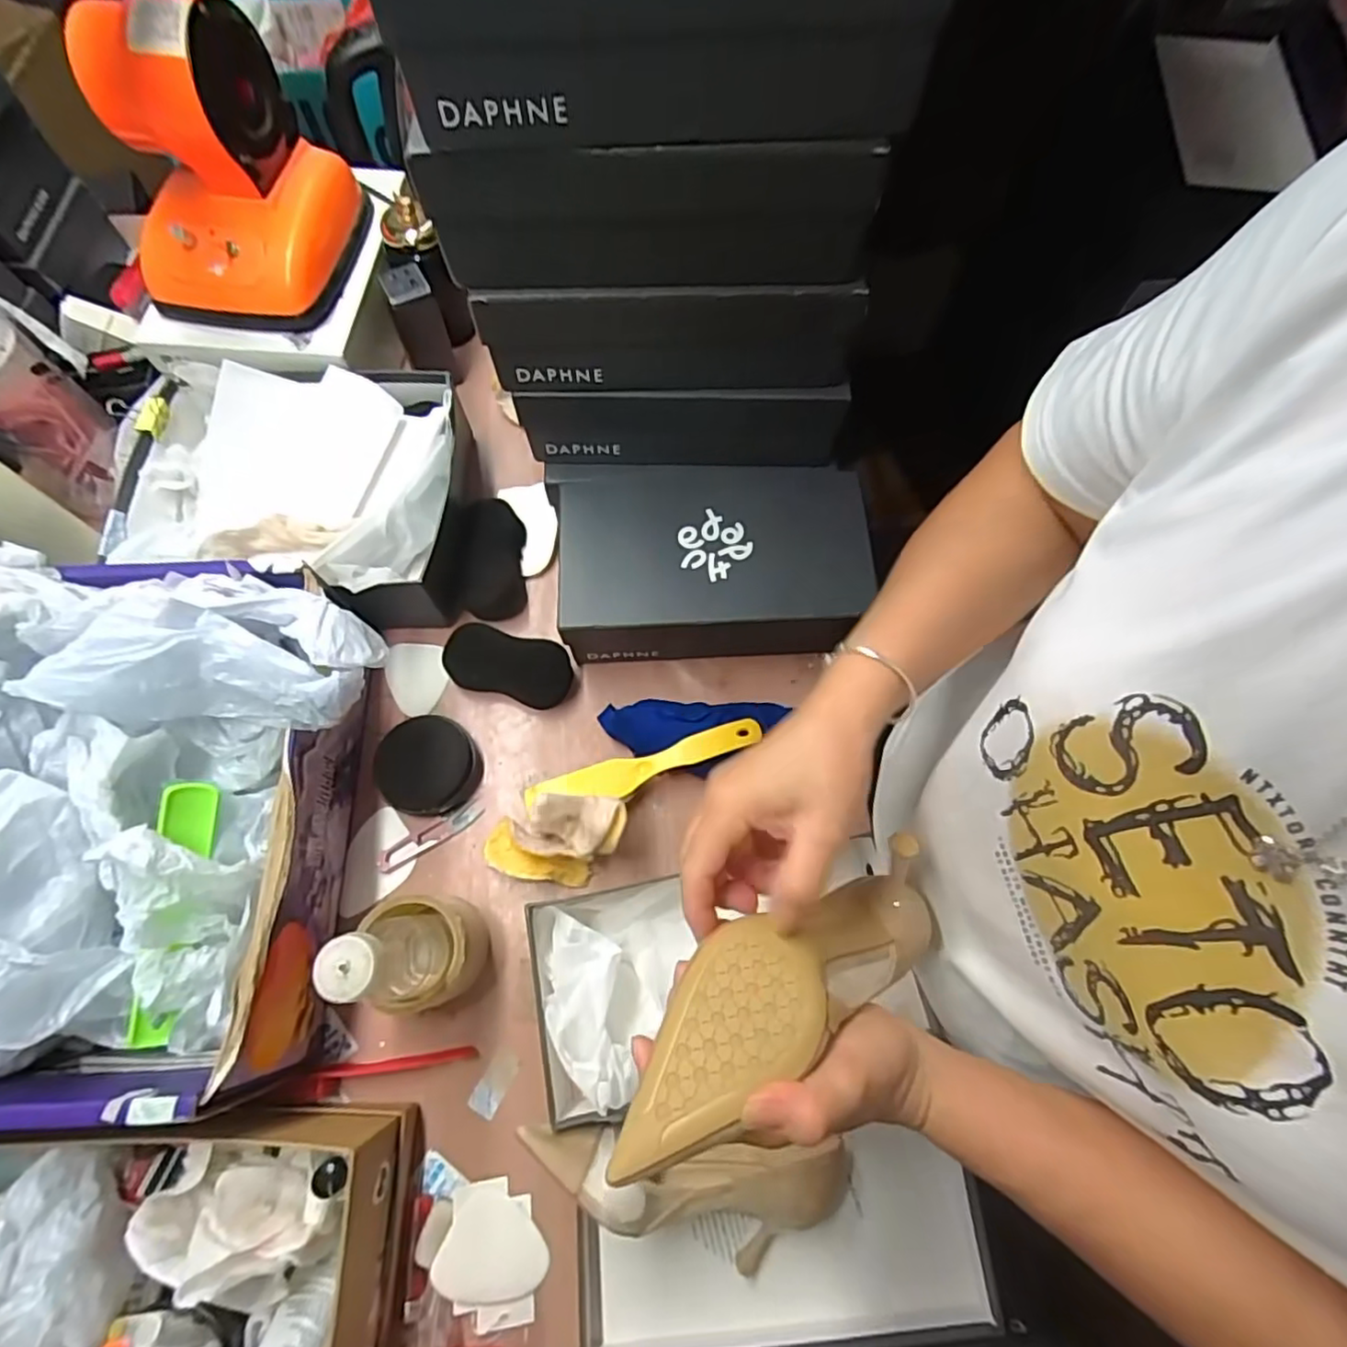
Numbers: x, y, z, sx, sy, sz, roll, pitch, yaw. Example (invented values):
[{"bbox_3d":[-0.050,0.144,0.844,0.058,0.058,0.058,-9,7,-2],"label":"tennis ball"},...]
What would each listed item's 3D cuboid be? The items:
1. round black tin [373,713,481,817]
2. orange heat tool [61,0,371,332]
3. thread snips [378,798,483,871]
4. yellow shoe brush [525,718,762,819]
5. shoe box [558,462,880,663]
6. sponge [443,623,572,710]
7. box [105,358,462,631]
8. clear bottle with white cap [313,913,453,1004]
[{"bbox_3d":[-0.235,0.088,0.619,0.099,0.025,0.090,0,69,-1],"label":"round black tin"},{"bbox_3d":[-0.436,-0.491,0.622,0.174,0.206,0.207,8,69,2],"label":"orange heat tool"},{"bbox_3d":[-0.227,0.153,0.609,0.105,0.007,0.022,-31,73,-12],"label":"thread snips"},{"bbox_3d":[-0.027,0.086,0.606,0.223,0.019,0.035,-15,70,-7],"label":"yellow shoe brush"},{"bbox_3d":[0.036,-0.114,0.654,0.282,0.101,0.170,-2,69,-2],"label":"shoe box"},{"bbox_3d":[-0.170,-0.008,0.667,0.126,0.038,0.062,14,69,4],"label":"sponge"},{"bbox_3d":[-0.395,-0.182,0.679,0.341,0.116,0.264,2,69,0],"label":"box"},{"bbox_3d":[-0.201,0.212,0.481,0.052,0.165,0.058,8,69,2],"label":"clear bottle with white cap"}]

